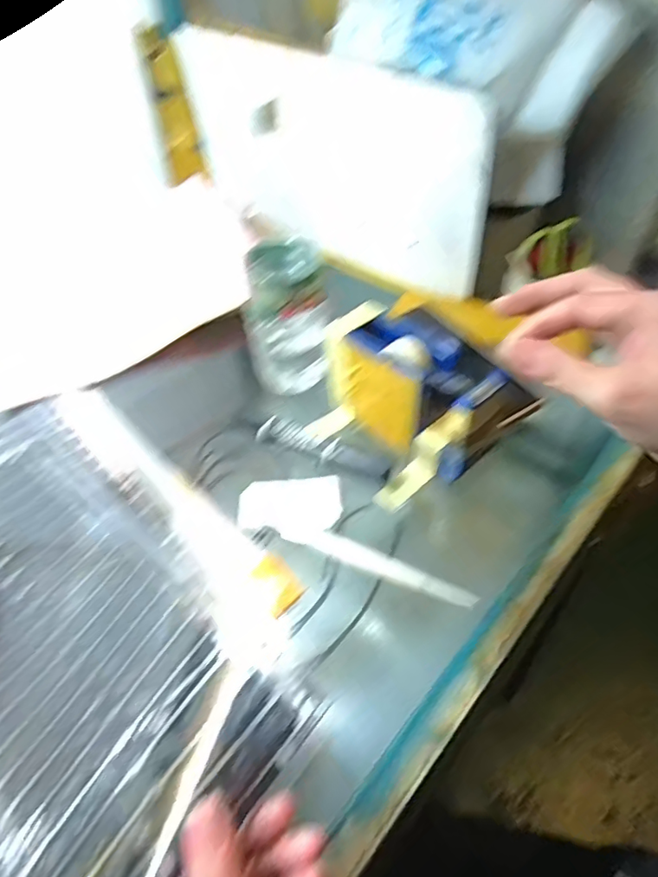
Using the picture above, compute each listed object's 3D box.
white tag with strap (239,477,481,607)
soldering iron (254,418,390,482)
[{"bbox_3d":[0.018,0.060,0.370,0.172,0.007,0.057,16,51,21],"label":"white tag with strap"},{"bbox_3d":[-0.004,0.009,0.416,0.106,0.019,0.023,17,51,19],"label":"soldering iron"}]

